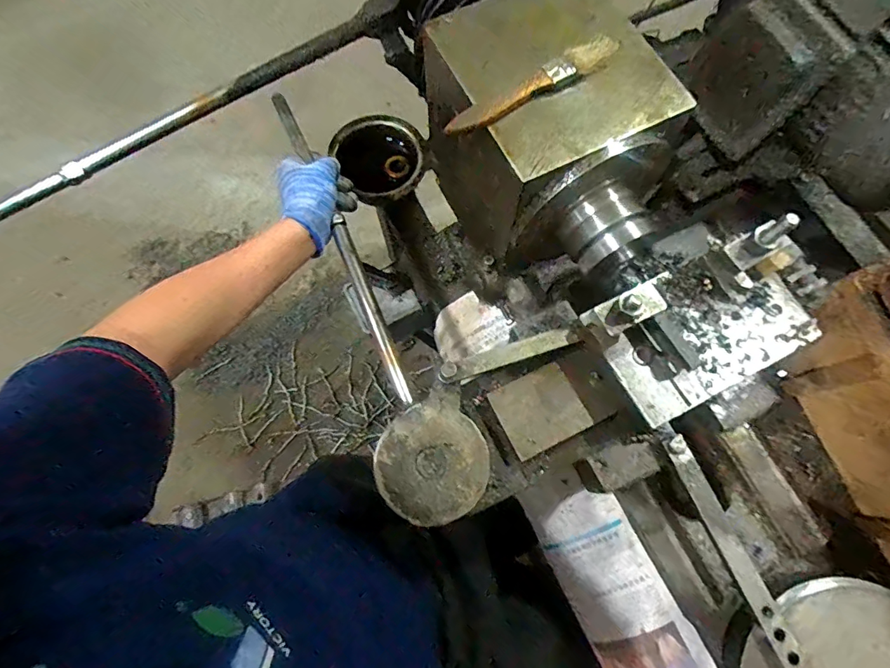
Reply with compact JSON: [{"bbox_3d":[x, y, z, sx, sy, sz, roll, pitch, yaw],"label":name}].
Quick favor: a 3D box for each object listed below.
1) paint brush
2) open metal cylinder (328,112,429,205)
[{"bbox_3d":[0.067,-0.191,0.357,0.152,0.006,0.024,-28,91,-7],"label":"paint brush"},{"bbox_3d":[-0.089,-0.245,0.643,0.130,0.053,0.126,0,73,0],"label":"open metal cylinder"}]

